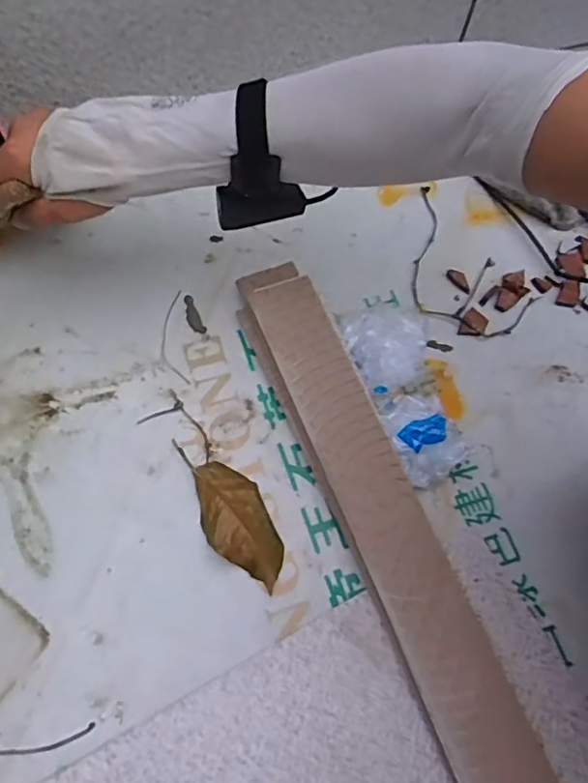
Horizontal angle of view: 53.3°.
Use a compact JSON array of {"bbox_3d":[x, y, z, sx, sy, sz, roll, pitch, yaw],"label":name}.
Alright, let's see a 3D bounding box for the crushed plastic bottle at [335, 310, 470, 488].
[{"bbox_3d":[0.102,-0.002,0.534,0.082,0.036,0.174,-11,70,-8],"label":"crushed plastic bottle"}]

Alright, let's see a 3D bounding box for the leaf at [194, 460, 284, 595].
[{"bbox_3d":[-0.048,0.110,0.495,0.054,0.019,0.113,-22,72,-12],"label":"leaf"}]

